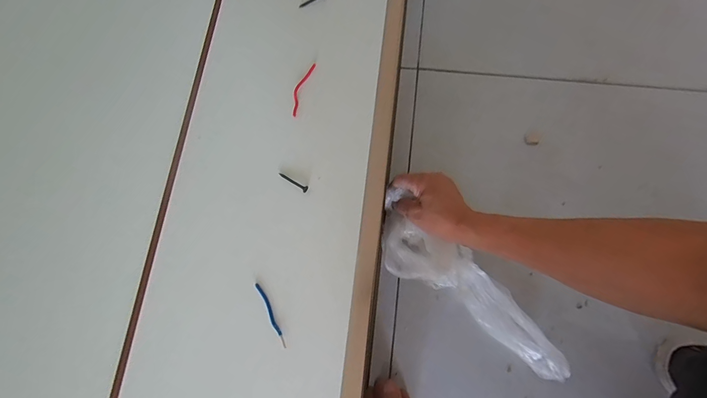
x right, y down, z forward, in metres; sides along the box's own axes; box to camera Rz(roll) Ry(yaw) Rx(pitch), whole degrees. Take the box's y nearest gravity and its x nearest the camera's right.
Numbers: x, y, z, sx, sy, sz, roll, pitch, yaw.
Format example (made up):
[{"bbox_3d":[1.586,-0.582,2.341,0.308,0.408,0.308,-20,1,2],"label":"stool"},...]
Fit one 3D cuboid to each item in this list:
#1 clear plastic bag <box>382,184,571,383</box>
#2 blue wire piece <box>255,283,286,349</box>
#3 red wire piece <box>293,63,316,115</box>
[{"bbox_3d":[0.143,0.115,0.477,0.299,0.055,0.086,40,80,12],"label":"clear plastic bag"},{"bbox_3d":[-0.076,0.106,0.324,0.007,0.006,0.062,-26,76,-5],"label":"blue wire piece"},{"bbox_3d":[-0.056,-0.119,0.381,0.010,0.005,0.066,17,77,6],"label":"red wire piece"}]

